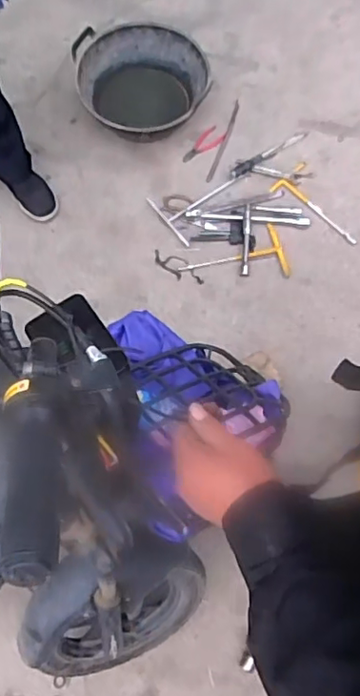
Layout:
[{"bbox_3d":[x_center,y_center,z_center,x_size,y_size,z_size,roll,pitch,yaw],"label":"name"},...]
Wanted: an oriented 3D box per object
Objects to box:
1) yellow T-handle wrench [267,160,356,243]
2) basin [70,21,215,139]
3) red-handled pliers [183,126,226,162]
[{"bbox_3d":[0.399,-0.406,1.615,0.274,0.016,0.135,41,76,10],"label":"yellow T-handle wrench"},{"bbox_3d":[-0.106,-0.763,1.664,0.344,0.131,0.345,1,72,-2],"label":"basin"},{"bbox_3d":[0.062,-0.581,1.667,0.142,0.009,0.060,-37,77,-12],"label":"red-handled pliers"}]

